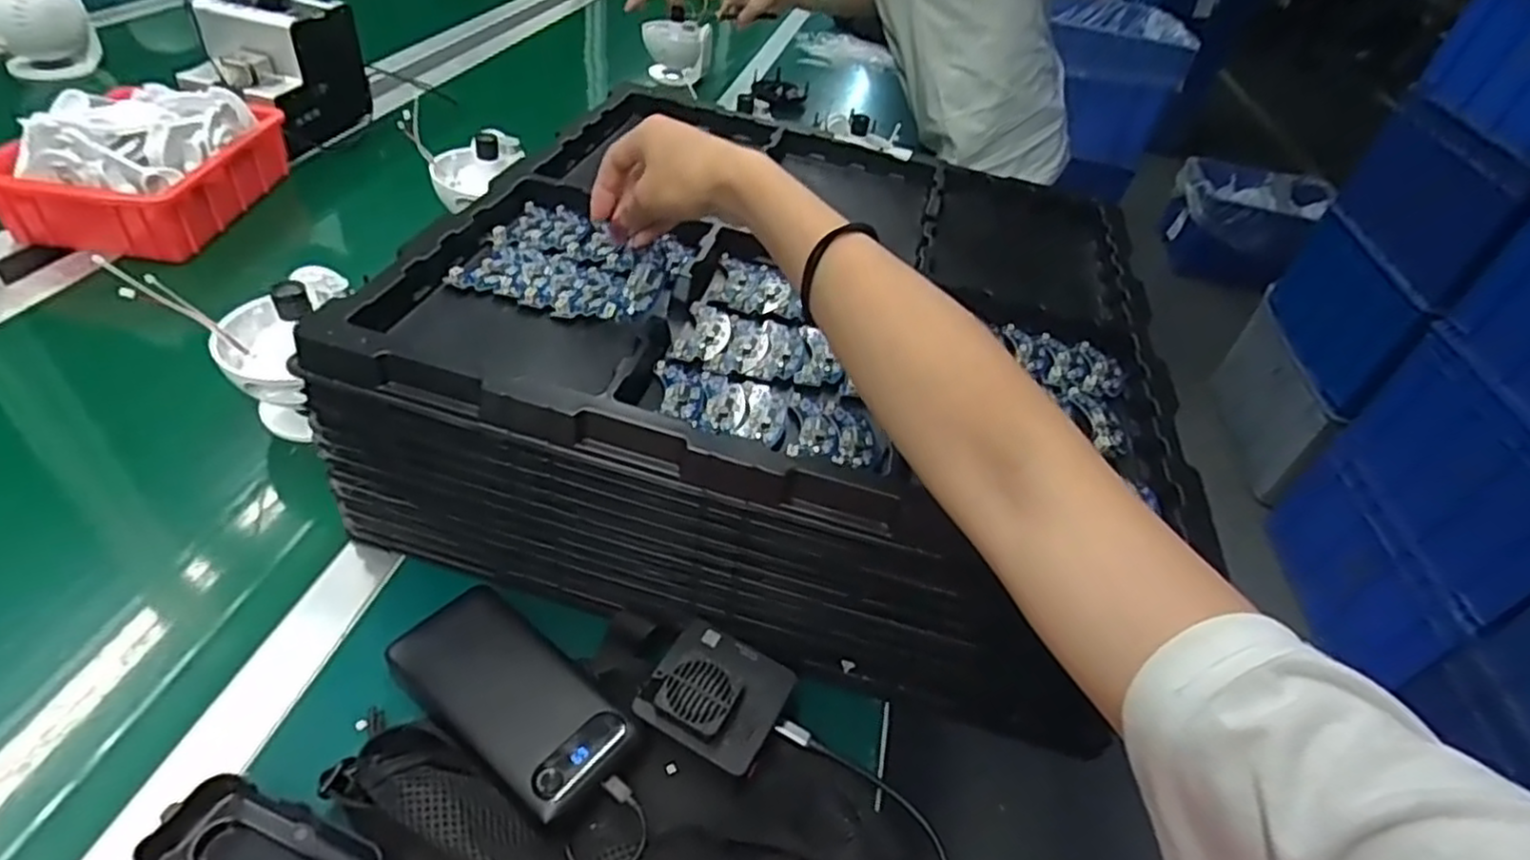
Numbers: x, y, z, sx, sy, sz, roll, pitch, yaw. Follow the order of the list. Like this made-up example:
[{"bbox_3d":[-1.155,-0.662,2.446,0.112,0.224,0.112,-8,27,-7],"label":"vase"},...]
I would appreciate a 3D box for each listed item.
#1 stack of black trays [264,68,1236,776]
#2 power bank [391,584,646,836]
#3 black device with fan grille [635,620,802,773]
[{"bbox_3d":[0.032,-0.086,0.617,0.506,0.168,0.502,14,44,7],"label":"stack of black trays"},{"bbox_3d":[-0.150,0.157,0.439,0.152,0.019,0.074,34,49,25],"label":"power bank"},{"bbox_3d":[-0.028,0.154,0.443,0.076,0.024,0.074,24,46,17],"label":"black device with fan grille"}]

